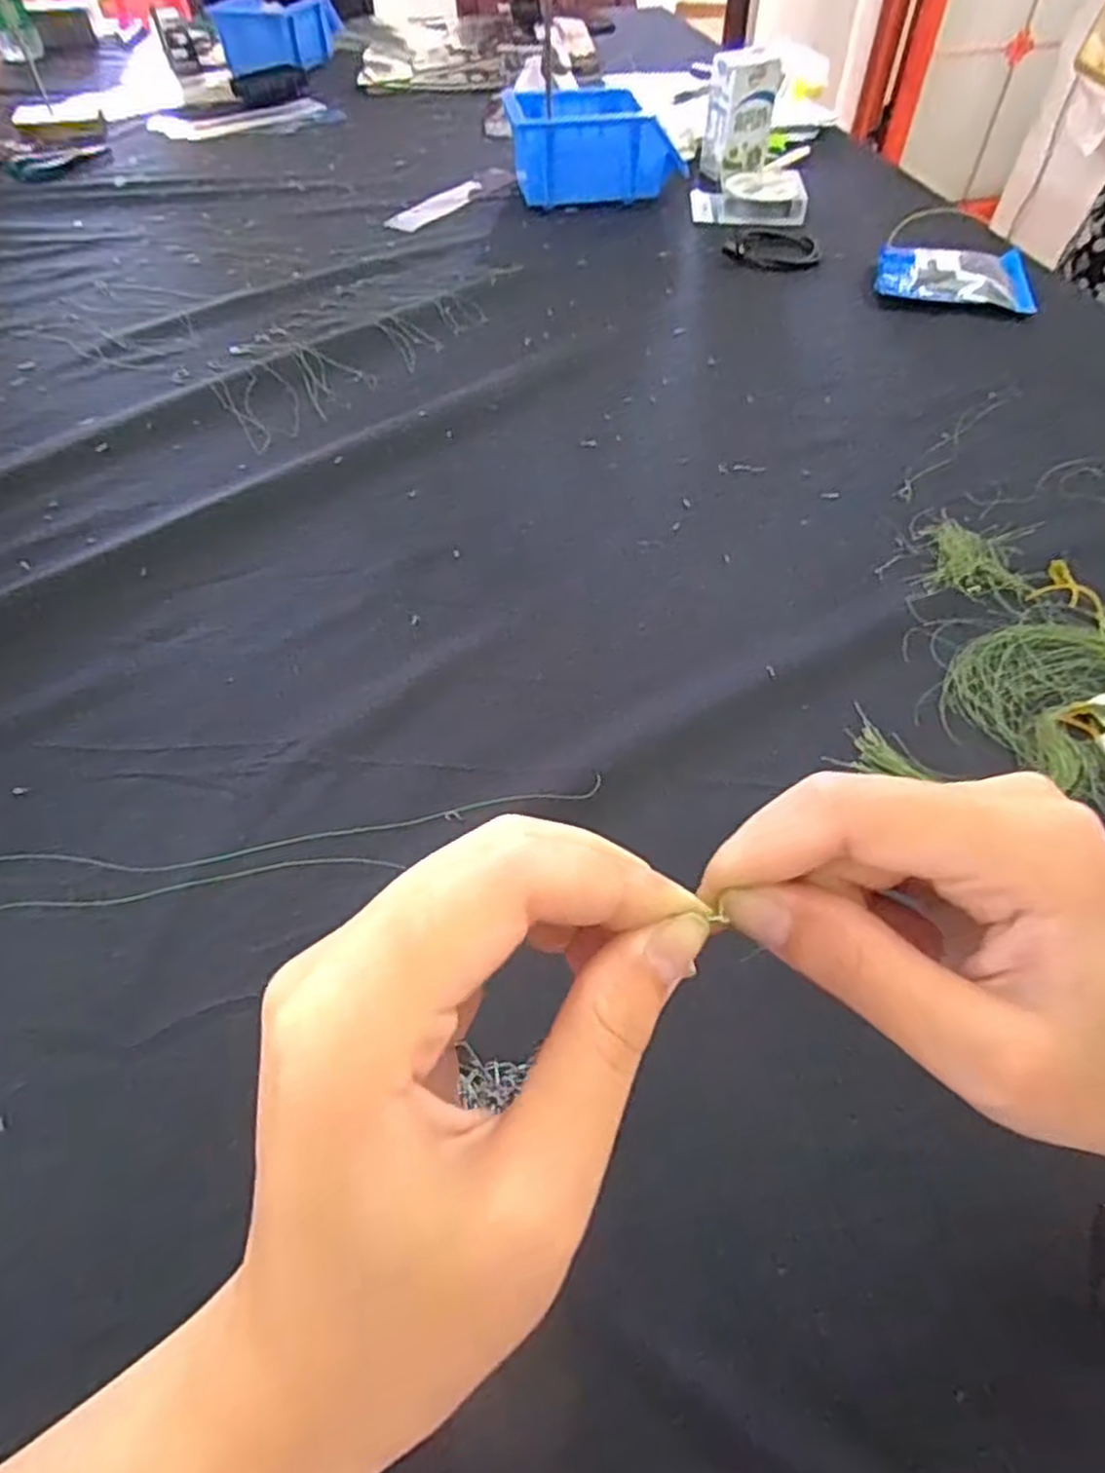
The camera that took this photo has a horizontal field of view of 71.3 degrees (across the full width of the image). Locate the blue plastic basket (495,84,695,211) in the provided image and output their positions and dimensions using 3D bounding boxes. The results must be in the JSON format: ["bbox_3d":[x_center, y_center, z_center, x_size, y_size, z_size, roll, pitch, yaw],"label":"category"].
[{"bbox_3d":[0.042,-0.643,0.839,0.181,0.080,0.127,-5,53,-3],"label":"blue plastic basket"}]

